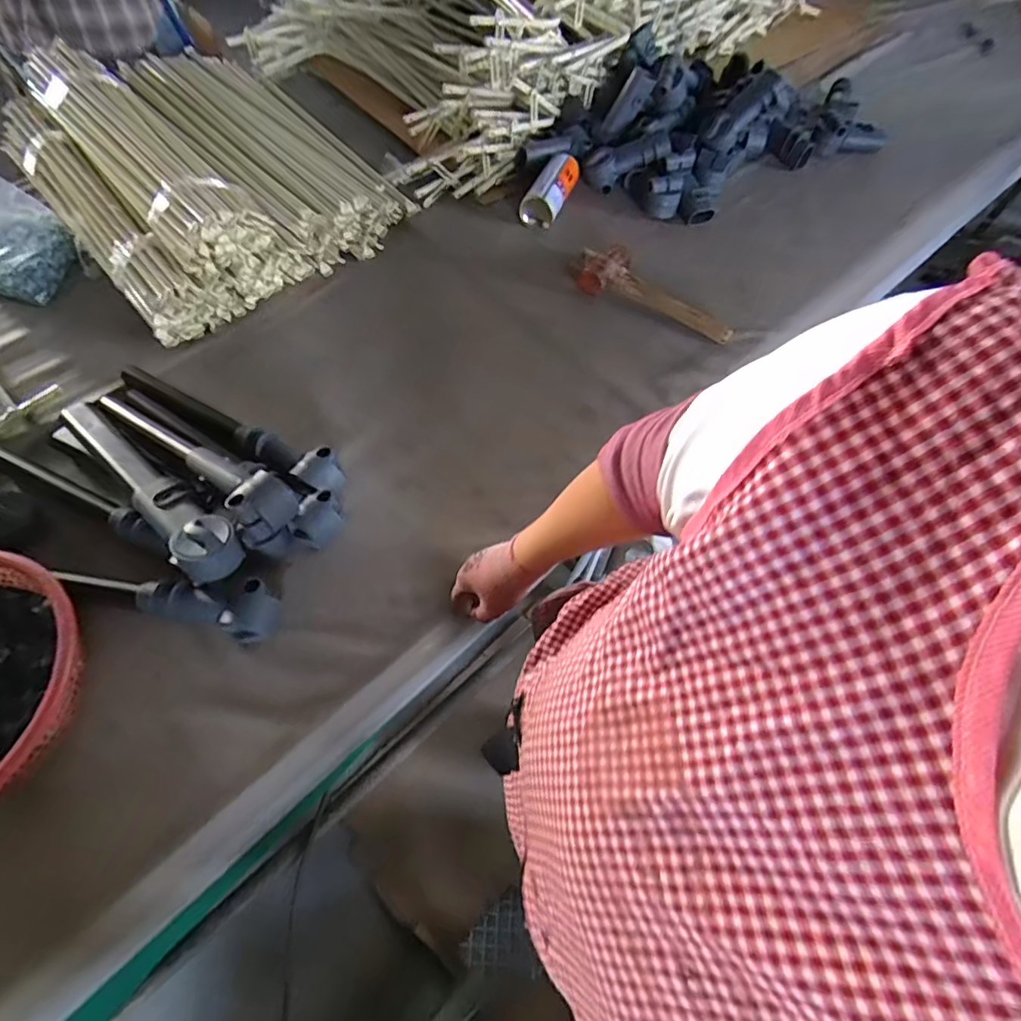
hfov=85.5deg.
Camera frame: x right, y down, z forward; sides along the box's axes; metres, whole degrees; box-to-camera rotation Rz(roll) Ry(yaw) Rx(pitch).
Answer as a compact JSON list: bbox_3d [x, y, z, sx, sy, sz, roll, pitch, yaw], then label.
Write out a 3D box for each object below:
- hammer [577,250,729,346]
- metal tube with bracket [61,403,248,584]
[{"bbox_3d":[0.244,-0.366,0.933,0.289,0.050,0.095,26,63,11],"label":"hammer"},{"bbox_3d":[-0.475,-0.032,0.715,0.410,0.060,0.075,31,73,28],"label":"metal tube with bracket"}]

